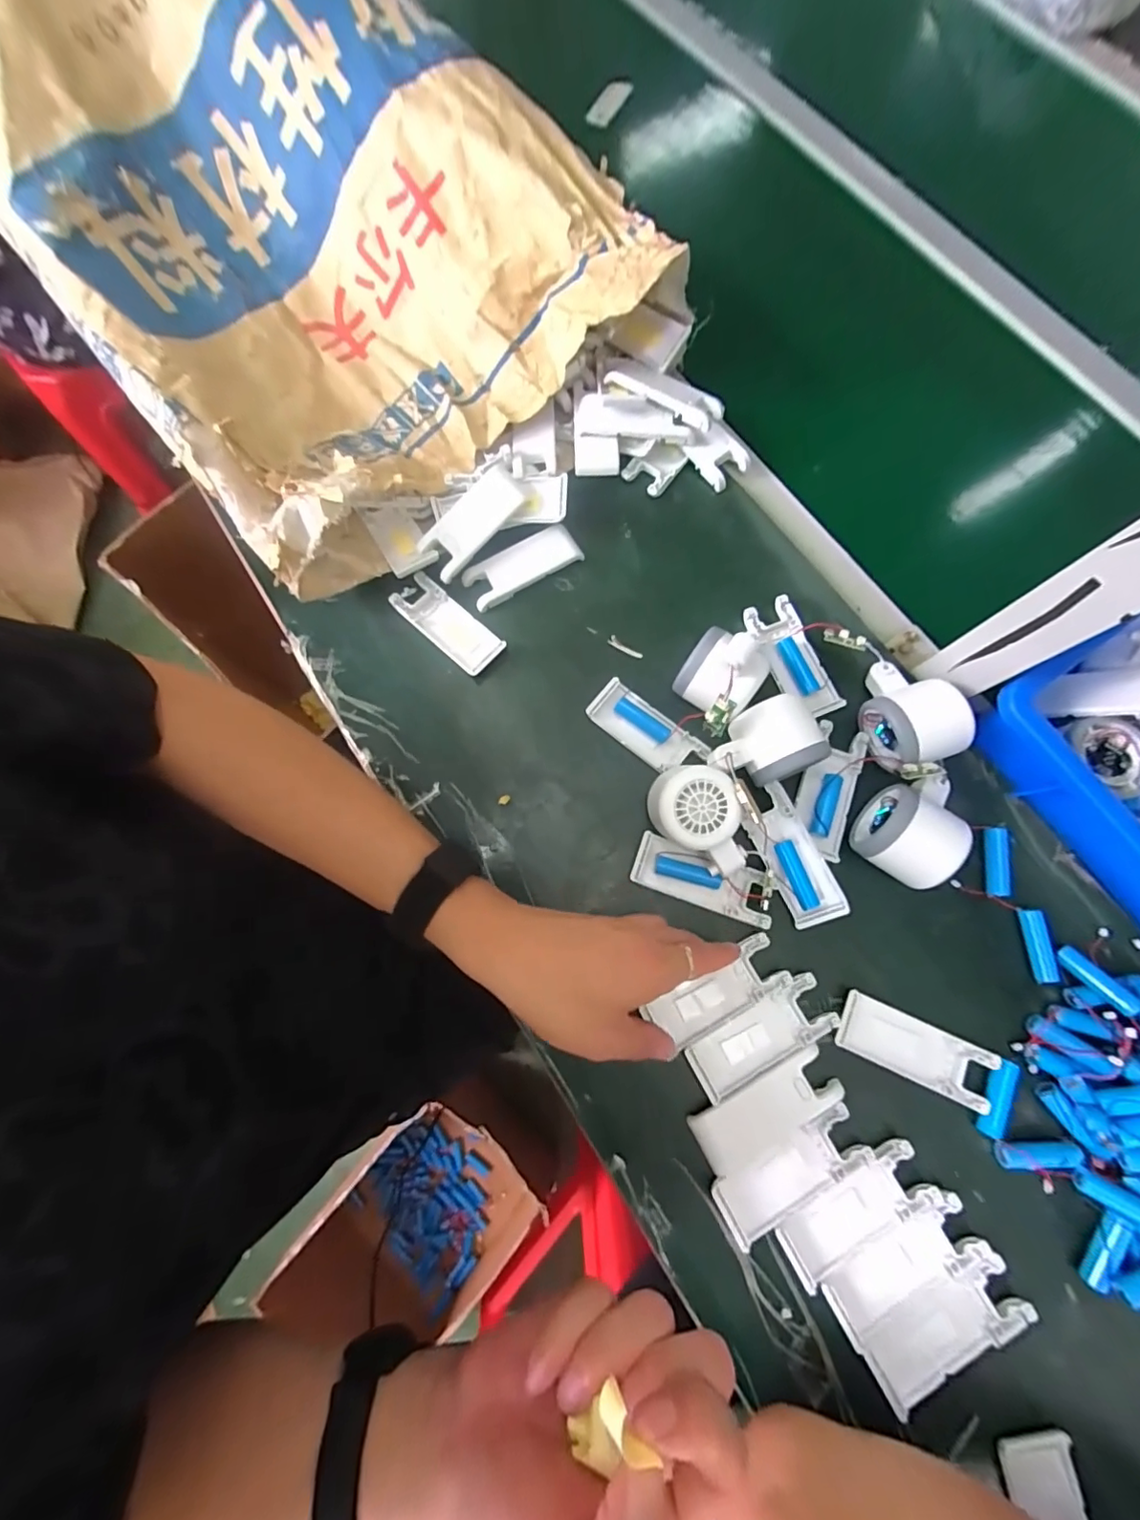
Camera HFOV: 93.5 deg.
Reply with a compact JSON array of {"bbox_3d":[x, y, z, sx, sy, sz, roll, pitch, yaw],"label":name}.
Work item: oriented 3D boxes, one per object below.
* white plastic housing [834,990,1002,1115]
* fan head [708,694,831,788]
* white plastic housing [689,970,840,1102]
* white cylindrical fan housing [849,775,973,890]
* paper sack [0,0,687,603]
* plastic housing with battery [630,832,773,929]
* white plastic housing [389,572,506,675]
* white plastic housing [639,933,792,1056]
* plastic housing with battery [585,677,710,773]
[{"bbox_3d":[0.235,0.199,0.366,0.103,0.006,0.040,23,78,7],"label":"white plastic housing"},{"bbox_3d":[0.137,-0.008,0.393,0.079,0.051,0.055,-24,77,-5],"label":"fan head"},{"bbox_3d":[0.132,0.192,0.370,0.102,0.009,0.039,-28,77,-6],"label":"white plastic housing"},{"bbox_3d":[0.244,0.046,0.379,0.056,0.049,0.078,32,79,8],"label":"white cylindrical fan housing"},{"bbox_3d":[-0.259,-0.484,0.453,0.385,0.143,0.627,-39,79,-8],"label":"paper sack"},{"bbox_3d":[0.097,0.087,0.389,0.100,0.017,0.038,19,78,6],"label":"plastic housing with battery"},{"bbox_3d":[-0.102,-0.115,0.450,0.102,0.013,0.039,43,81,10],"label":"white plastic housing"},{"bbox_3d":[0.106,0.167,0.381,0.098,0.008,0.040,-31,78,-2],"label":"white plastic housing"},{"bbox_3d":[0.060,-0.024,0.419,0.093,0.011,0.039,39,80,10],"label":"plastic housing with battery"}]

